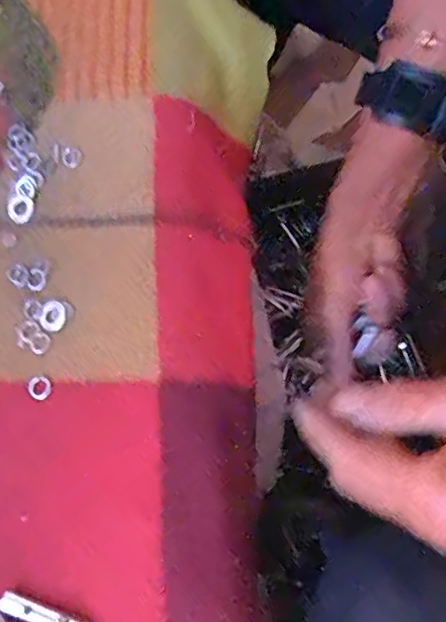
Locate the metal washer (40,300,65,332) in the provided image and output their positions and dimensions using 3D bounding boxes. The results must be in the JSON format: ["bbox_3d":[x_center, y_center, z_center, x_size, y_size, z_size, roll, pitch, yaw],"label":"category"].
[{"bbox_3d":[-0.094,0.003,0.326,0.015,0.004,0.016,-2,75,7],"label":"metal washer"}]

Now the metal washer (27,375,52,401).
[{"bbox_3d":[-0.098,0.041,0.315,0.013,0.004,0.012,-2,75,7],"label":"metal washer"}]

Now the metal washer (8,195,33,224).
[{"bbox_3d":[-0.119,-0.059,0.346,0.015,0.004,0.015,0,87,7],"label":"metal washer"}]

